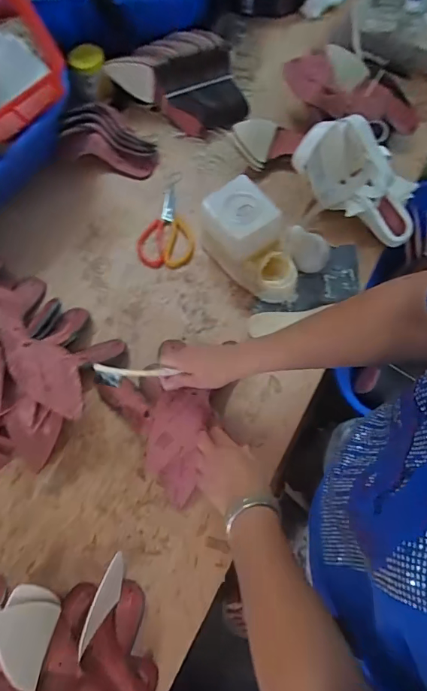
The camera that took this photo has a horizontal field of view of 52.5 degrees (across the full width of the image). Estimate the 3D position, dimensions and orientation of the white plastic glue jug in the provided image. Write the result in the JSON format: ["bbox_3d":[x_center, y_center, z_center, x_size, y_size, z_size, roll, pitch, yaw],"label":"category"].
[{"bbox_3d":[0.066,-0.178,0.773,0.122,0.123,0.204,-25,71,-7],"label":"white plastic glue jug"}]

